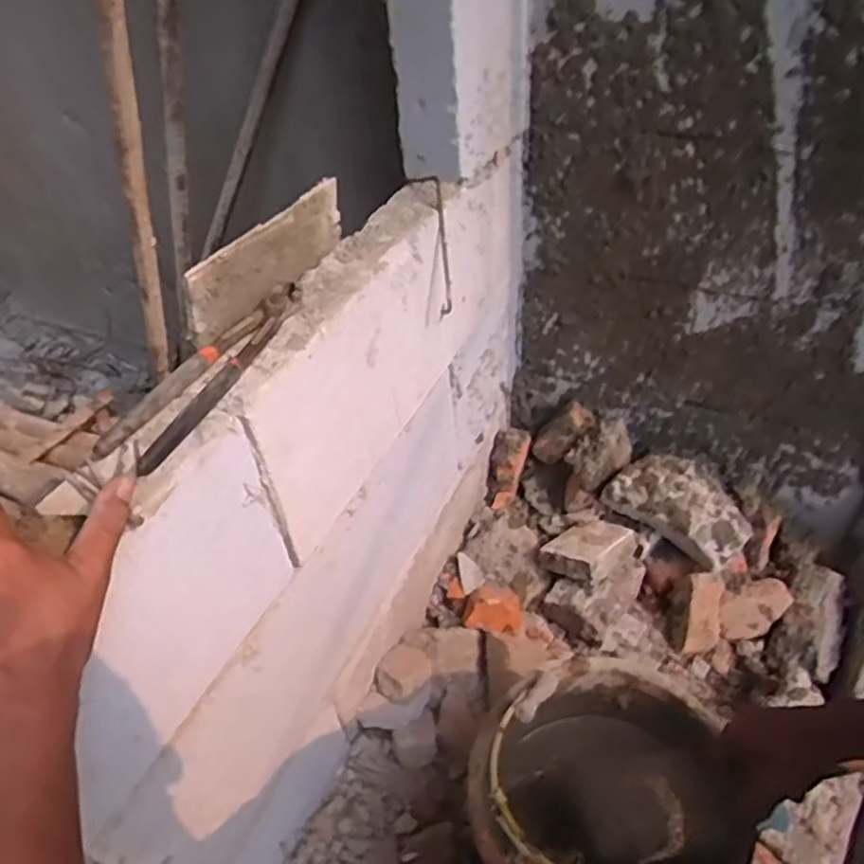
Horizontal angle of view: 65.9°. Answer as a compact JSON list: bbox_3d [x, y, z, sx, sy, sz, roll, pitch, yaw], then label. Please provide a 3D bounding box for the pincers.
[{"bbox_3d":[-0.169,-0.050,0.523,0.050,0.027,0.224,14,46,21],"label":"pincers"}]

